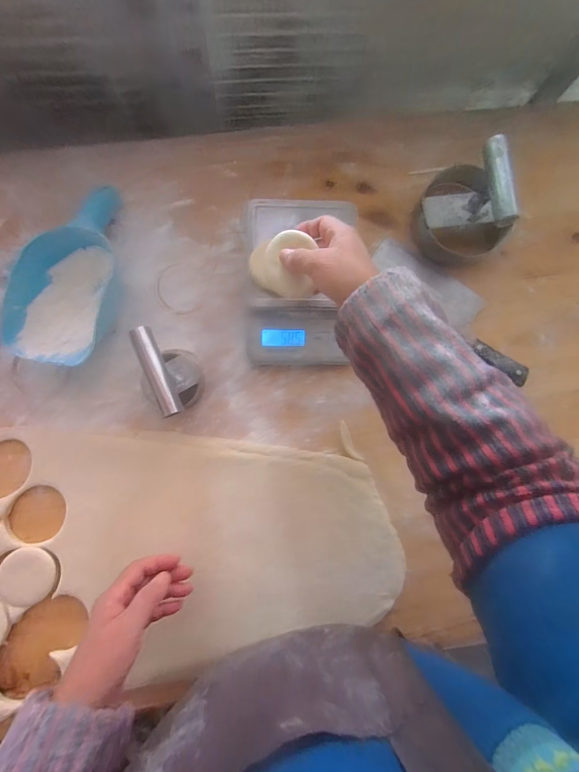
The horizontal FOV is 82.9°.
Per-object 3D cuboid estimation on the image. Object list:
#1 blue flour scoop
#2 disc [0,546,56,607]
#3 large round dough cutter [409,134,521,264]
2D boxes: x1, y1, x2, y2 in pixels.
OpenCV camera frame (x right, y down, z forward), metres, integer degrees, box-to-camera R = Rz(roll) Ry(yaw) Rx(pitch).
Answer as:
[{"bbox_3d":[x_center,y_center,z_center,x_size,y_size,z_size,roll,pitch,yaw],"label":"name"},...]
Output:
[{"bbox_3d":[-0.281,-0.154,0.436,0.120,0.072,0.255,6,83,-2],"label":"blue flour scoop"},{"bbox_3d":[-0.334,0.241,0.417,0.067,0.011,0.065,0,83,-3],"label":"disc"},{"bbox_3d":[0.252,-0.248,0.454,0.135,0.119,0.125,0,83,-3],"label":"large round dough cutter"}]

